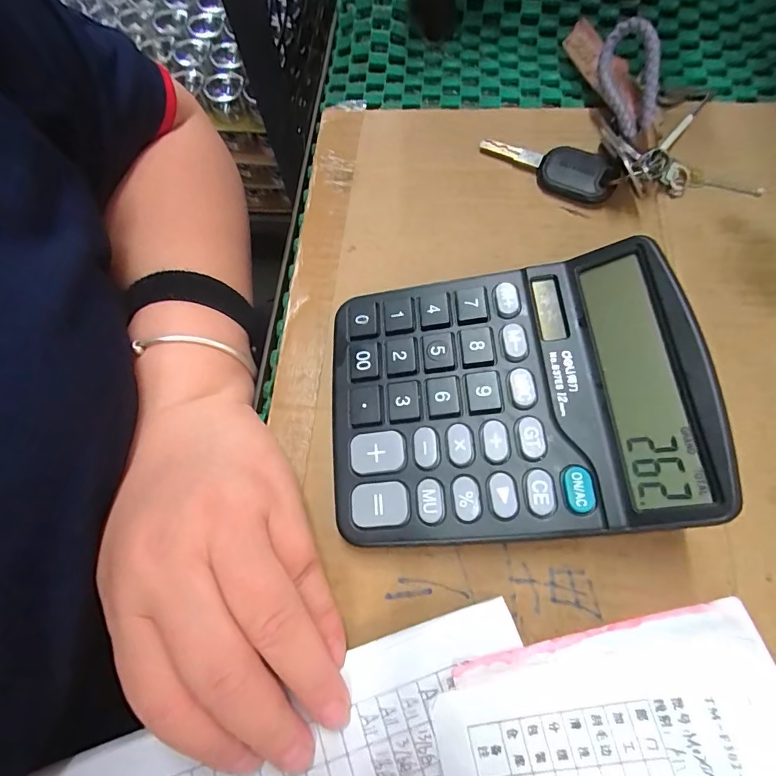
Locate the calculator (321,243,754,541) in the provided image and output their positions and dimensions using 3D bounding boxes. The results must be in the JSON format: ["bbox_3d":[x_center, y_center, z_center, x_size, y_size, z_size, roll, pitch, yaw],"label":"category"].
[{"bbox_3d":[0.047,0.001,0.185,0.145,0.046,0.117,-3,69,2],"label":"calculator"}]

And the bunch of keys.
[{"bbox_3d":[0.139,-0.152,0.242,0.141,0.039,0.115,37,75,15],"label":"bunch of keys"}]

